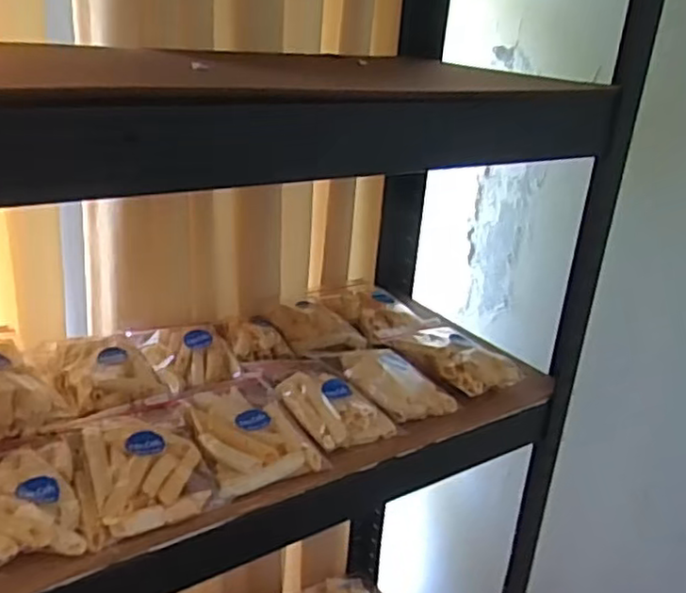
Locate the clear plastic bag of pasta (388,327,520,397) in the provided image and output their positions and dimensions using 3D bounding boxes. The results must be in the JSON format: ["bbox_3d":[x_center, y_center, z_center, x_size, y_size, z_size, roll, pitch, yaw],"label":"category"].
[{"bbox_3d":[0.117,0.059,0.721,0.082,0.025,0.132,-13,28,-34],"label":"clear plastic bag of pasta"}]

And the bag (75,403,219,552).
[{"bbox_3d":[-0.157,0.126,0.523,0.094,0.029,0.133,-8,26,-25],"label":"bag"}]

